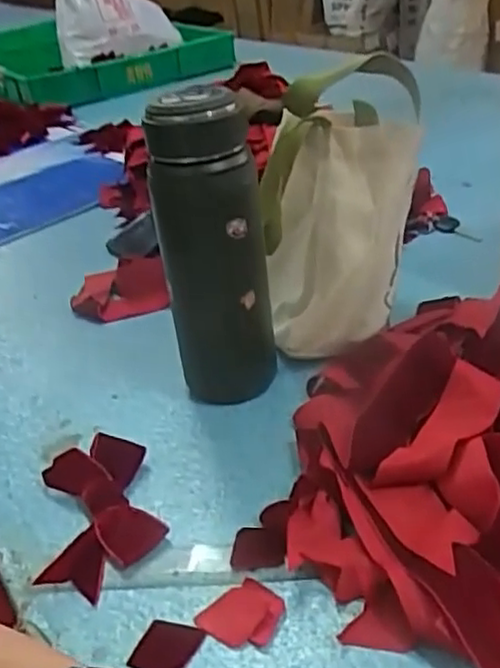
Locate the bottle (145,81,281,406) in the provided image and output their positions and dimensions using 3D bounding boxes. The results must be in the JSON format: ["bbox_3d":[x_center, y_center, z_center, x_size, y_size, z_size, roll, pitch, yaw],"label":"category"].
[{"bbox_3d":[-0.029,-0.065,0.559,0.082,0.258,0.067,-10,32,-4],"label":"bottle"}]

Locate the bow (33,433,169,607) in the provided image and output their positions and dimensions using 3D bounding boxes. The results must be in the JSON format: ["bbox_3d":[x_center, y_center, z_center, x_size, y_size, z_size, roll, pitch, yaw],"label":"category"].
[{"bbox_3d":[-0.106,0.125,0.492,0.078,0.027,0.126,-12,32,-6],"label":"bow"}]

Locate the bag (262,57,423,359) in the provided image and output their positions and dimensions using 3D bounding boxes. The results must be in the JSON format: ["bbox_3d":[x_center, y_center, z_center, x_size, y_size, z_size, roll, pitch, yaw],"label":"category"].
[{"bbox_3d":[0.080,-0.099,0.642,0.134,0.206,0.174,-5,32,4],"label":"bag"}]

